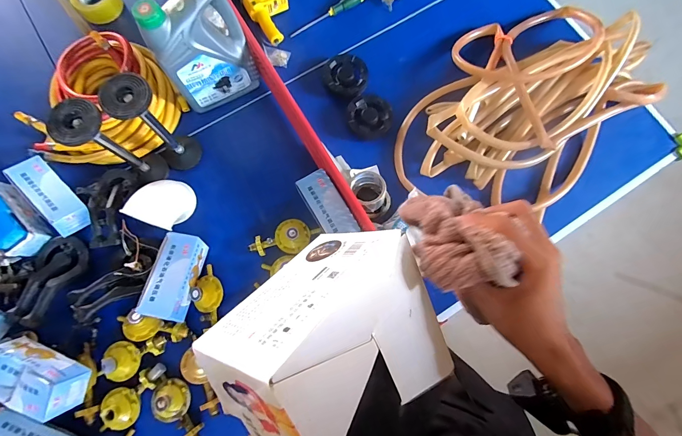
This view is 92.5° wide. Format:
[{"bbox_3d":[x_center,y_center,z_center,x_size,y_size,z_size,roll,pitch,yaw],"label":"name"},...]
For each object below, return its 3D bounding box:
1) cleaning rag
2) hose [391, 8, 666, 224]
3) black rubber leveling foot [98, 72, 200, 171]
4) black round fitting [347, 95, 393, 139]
[{"bbox_3d":[0.110,0.019,0.305,0.079,0.044,0.088,-11,75,-2],"label":"cleaning rag"},{"bbox_3d":[0.477,-0.298,0.846,0.475,0.121,0.724,44,79,7],"label":"hose"},{"bbox_3d":[-0.406,-0.193,0.742,0.101,0.277,0.100,42,81,8],"label":"black rubber leveling foot"},{"bbox_3d":[0.076,-0.269,0.871,0.116,0.032,0.111,1,77,-2],"label":"black round fitting"}]

